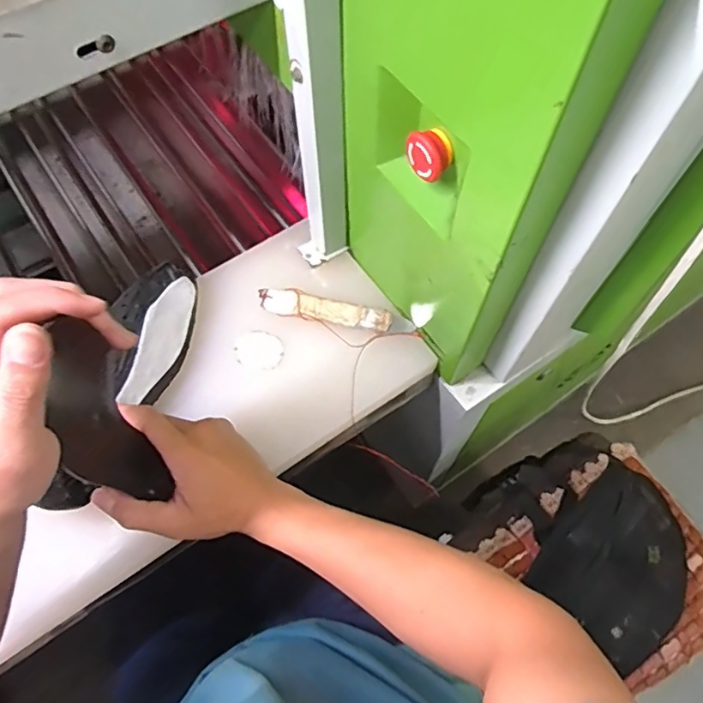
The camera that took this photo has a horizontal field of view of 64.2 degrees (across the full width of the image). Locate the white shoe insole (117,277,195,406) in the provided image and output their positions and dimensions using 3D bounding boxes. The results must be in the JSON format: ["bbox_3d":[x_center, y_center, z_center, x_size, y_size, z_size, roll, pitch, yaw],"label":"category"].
[{"bbox_3d":[-0.188,-0.013,0.552,0.009,0.044,0.143,-10,52,35],"label":"white shoe insole"}]

